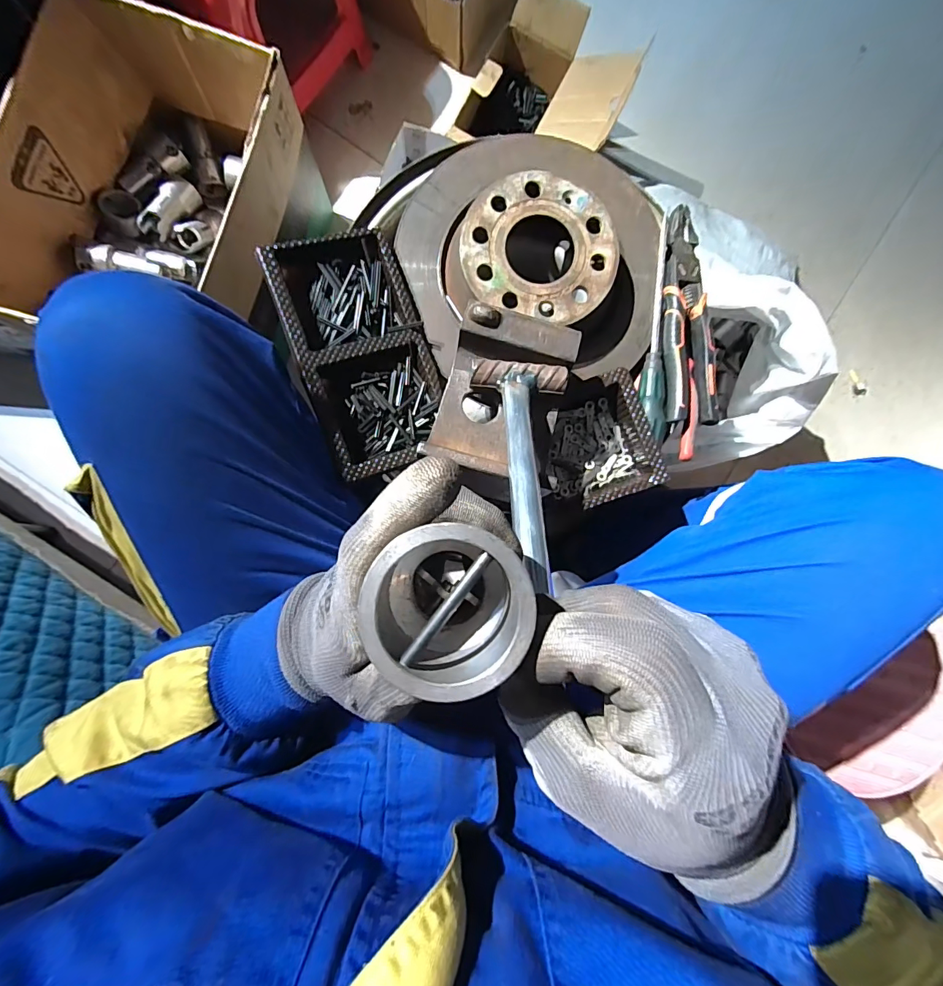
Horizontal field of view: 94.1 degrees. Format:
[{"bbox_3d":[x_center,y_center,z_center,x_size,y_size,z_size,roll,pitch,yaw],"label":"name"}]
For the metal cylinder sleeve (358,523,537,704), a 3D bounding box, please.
[{"bbox_3d":[-0.007,0.034,0.142,0.046,0.041,0.046,9,87,-3],"label":"metal cylinder sleeve"}]

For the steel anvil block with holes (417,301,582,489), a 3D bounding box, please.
[{"bbox_3d":[0.032,-0.082,0.370,0.110,0.034,0.133,19,86,-2],"label":"steel anvil block with holes"}]

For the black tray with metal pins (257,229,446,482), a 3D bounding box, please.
[{"bbox_3d":[-0.099,-0.131,0.409,0.117,0.045,0.218,-19,89,-4],"label":"black tray with metal pins"}]

